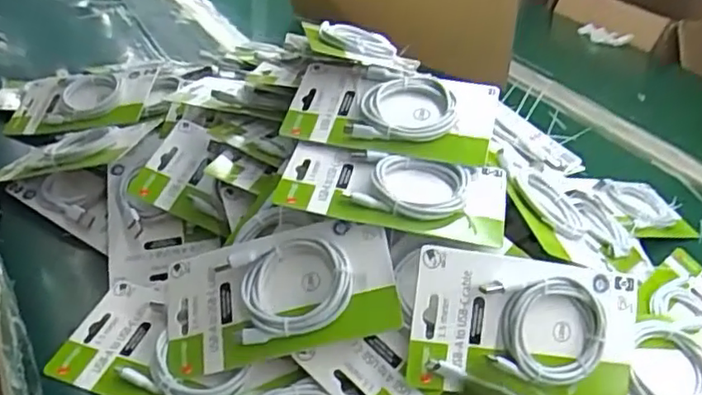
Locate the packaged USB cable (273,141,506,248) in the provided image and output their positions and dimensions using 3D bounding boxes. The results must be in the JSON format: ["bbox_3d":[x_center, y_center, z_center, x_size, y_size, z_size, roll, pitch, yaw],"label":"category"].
[{"bbox_3d":[0.033,-0.006,0.526,0.178,0.028,0.088,12,33,6],"label":"packaged USB cable"}]

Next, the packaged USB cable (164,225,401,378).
[{"bbox_3d":[-0.058,0.074,0.496,0.179,0.022,0.094,-14,60,7],"label":"packaged USB cable"}]

